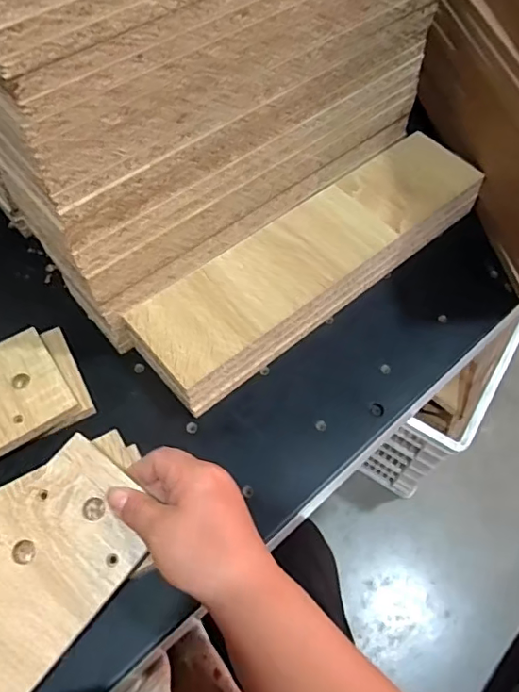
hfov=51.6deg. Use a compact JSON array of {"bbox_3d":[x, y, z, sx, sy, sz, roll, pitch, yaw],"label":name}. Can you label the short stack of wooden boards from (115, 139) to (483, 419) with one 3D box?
[{"bbox_3d":[0.056,-0.085,0.514,0.374,0.045,0.096,-36,66,-20],"label":"short stack of wooden boards"}]

